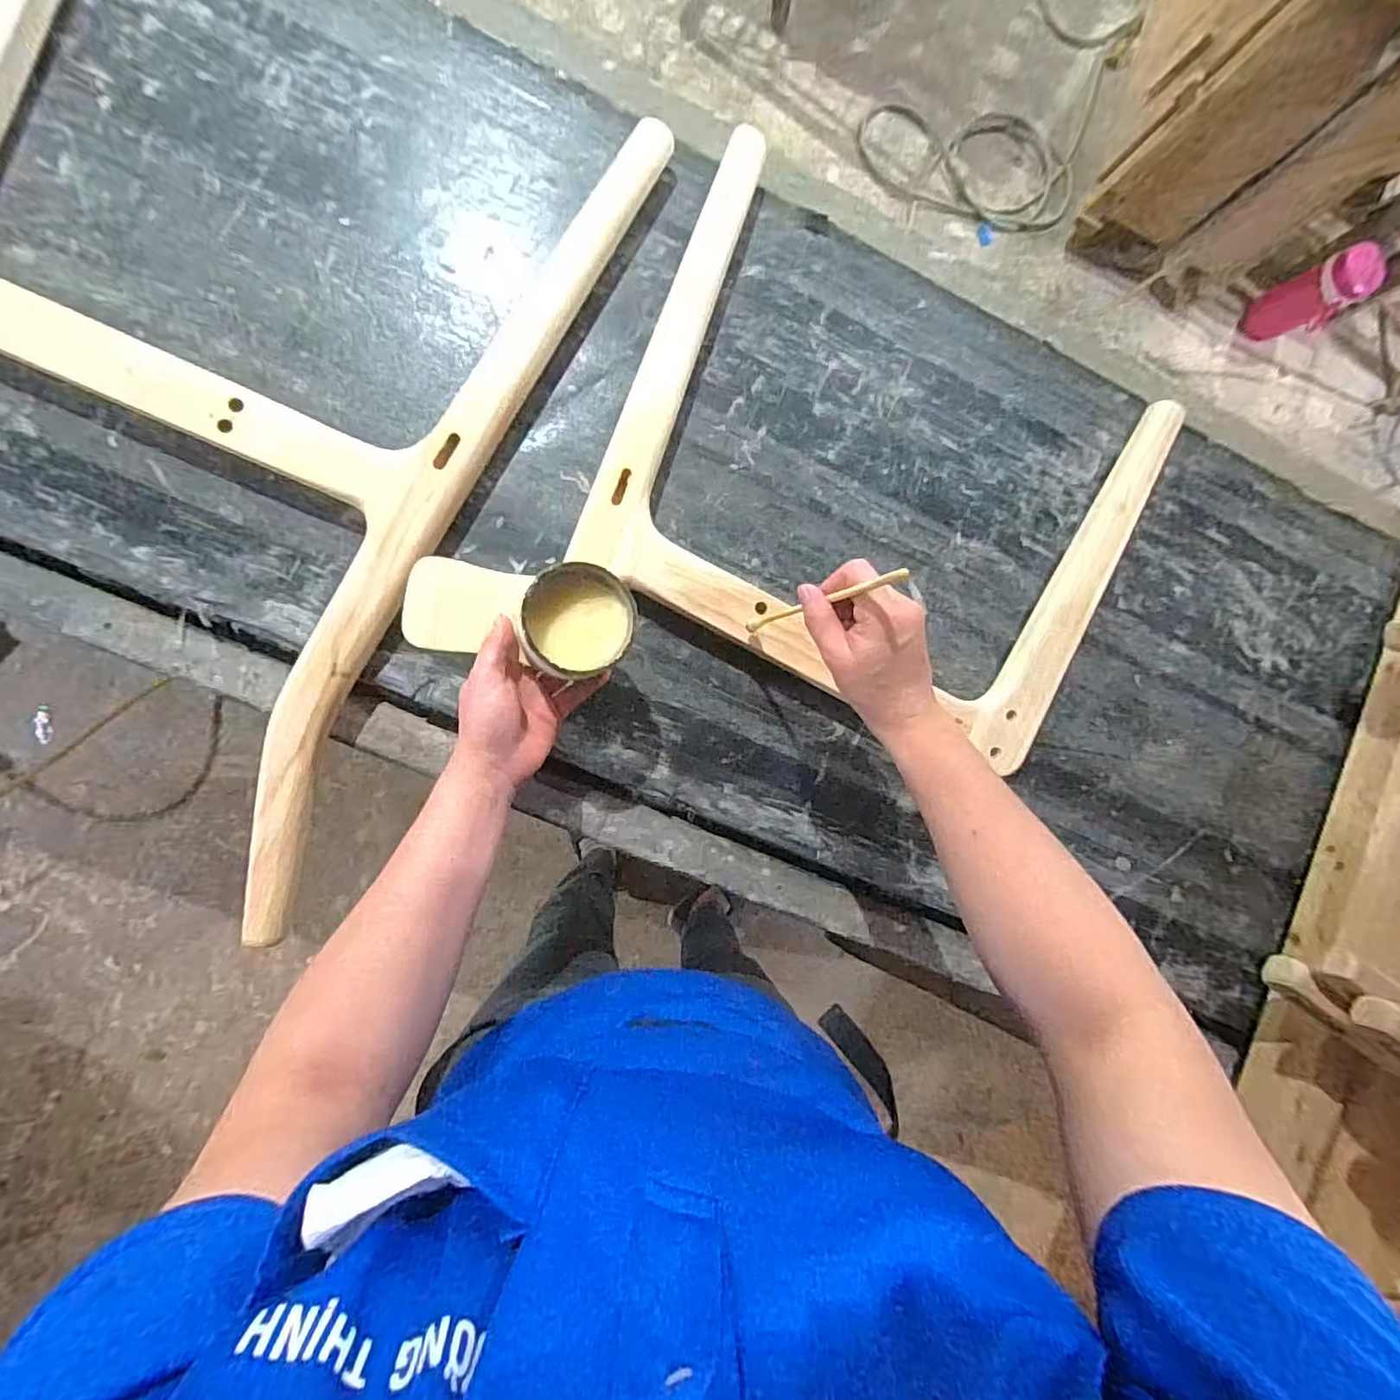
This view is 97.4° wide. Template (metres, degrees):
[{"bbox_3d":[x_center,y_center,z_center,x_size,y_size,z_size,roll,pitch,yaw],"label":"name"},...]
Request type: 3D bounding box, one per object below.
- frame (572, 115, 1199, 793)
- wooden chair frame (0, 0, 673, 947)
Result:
[{"bbox_3d":[0.170,-0.213,0.586,0.531,0.044,0.411,27,86,-7],"label":"frame"},{"bbox_3d":[-0.425,-0.272,0.499,0.527,0.042,0.723,26,87,-7],"label":"wooden chair frame"}]

